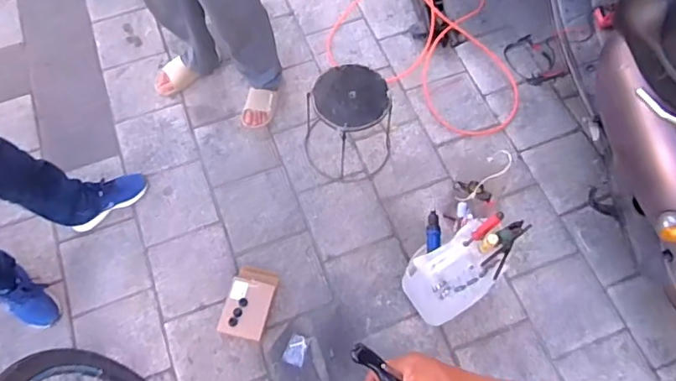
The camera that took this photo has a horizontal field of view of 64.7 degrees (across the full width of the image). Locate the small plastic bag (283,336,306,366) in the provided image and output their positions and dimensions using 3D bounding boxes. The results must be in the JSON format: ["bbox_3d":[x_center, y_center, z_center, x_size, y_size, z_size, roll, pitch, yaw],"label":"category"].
[{"bbox_3d":[-0.117,0.452,1.514,0.058,0.017,0.079,16,66,7],"label":"small plastic bag"}]

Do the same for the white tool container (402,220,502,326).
[{"bbox_3d":[0.292,0.216,1.422,0.186,0.303,0.197,-35,70,-15],"label":"white tool container"}]

